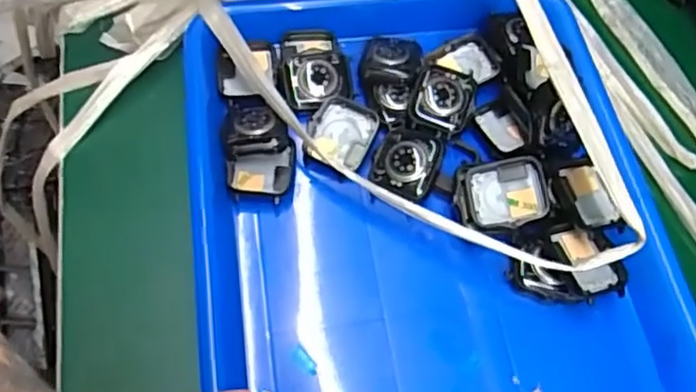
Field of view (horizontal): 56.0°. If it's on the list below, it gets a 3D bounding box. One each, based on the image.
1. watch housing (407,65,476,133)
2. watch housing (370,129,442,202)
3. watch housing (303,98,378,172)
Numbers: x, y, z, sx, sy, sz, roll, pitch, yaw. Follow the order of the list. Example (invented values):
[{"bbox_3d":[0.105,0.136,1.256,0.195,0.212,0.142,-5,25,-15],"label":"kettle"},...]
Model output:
[{"bbox_3d":[0.057,-0.057,0.398,0.034,0.016,0.040,21,63,8],"label":"watch housing"},{"bbox_3d":[0.034,-0.018,0.378,0.035,0.013,0.039,19,63,6],"label":"watch housing"},{"bbox_3d":[-0.003,-0.037,0.392,0.036,0.014,0.038,17,63,6],"label":"watch housing"}]

